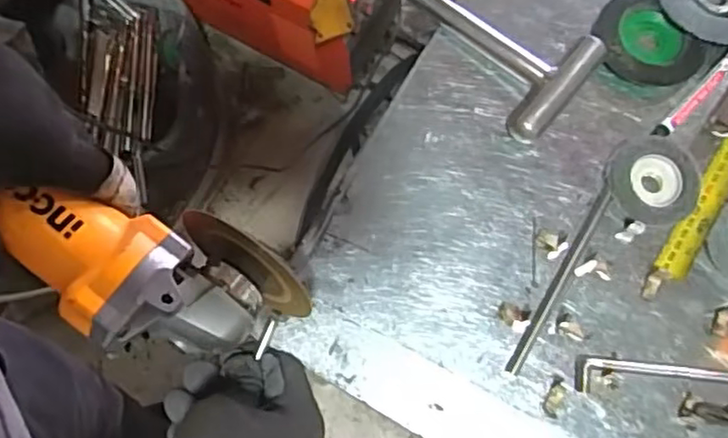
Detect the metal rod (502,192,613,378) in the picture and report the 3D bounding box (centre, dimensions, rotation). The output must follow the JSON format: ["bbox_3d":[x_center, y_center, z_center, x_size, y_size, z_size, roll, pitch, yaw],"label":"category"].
[{"bbox_3d":[0.135,0.042,0.445,0.008,0.004,0.149,30,77,9],"label":"metal rod"}]

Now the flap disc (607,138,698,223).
[{"bbox_3d":[0.207,-0.028,0.457,0.063,0.014,0.061,-1,74,1],"label":"flap disc"}]

